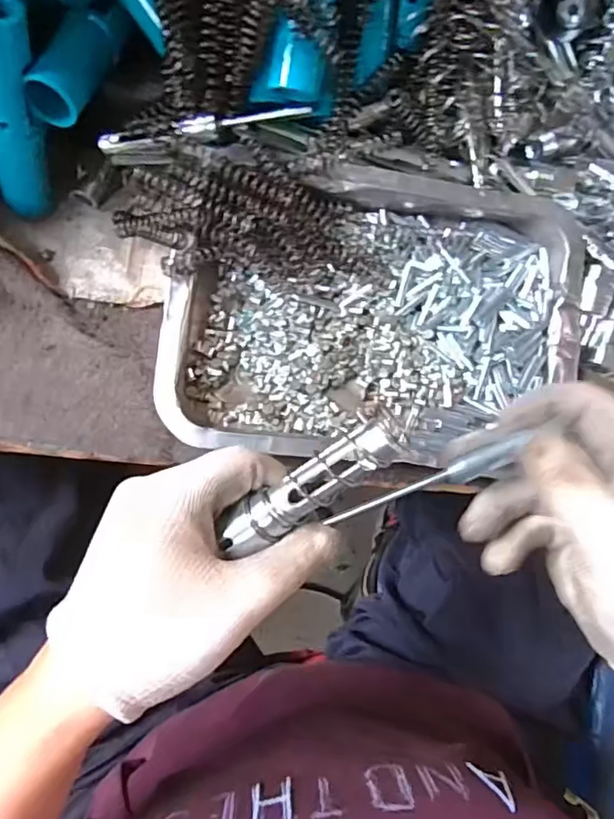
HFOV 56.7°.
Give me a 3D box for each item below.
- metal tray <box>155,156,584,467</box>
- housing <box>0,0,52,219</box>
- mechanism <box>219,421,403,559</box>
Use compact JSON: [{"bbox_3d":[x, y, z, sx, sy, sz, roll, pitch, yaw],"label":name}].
[{"bbox_3d":[0.046,-0.057,0.357,0.253,0.029,0.175,5,81,-4],"label":"metal tray"},{"bbox_3d":[-0.165,-0.160,0.317,0.024,0.127,0.021,24,55,-1],"label":"housing"},{"bbox_3d":[0.003,0.034,0.242,0.083,0.024,0.022,-37,86,14],"label":"mechanism"}]

